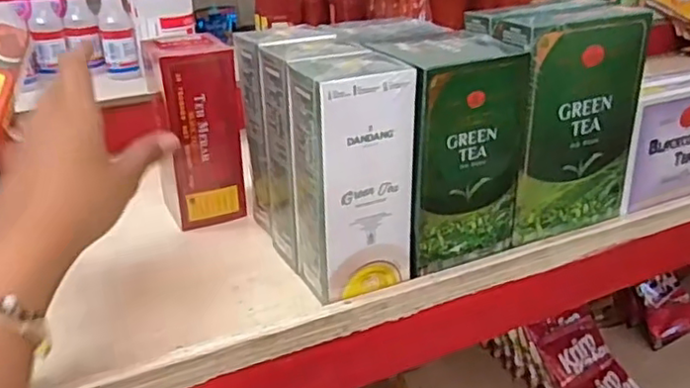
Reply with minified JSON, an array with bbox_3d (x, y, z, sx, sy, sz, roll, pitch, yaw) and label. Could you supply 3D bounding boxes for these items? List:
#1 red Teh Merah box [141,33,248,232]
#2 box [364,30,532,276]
[{"bbox_3d":[-0.116,-0.047,0.495,0.063,0.140,0.046,-11,27,-20],"label":"red Teh Merah box"},{"bbox_3d":[0.067,-0.029,0.427,0.083,0.143,0.066,-13,28,-23],"label":"box"}]

